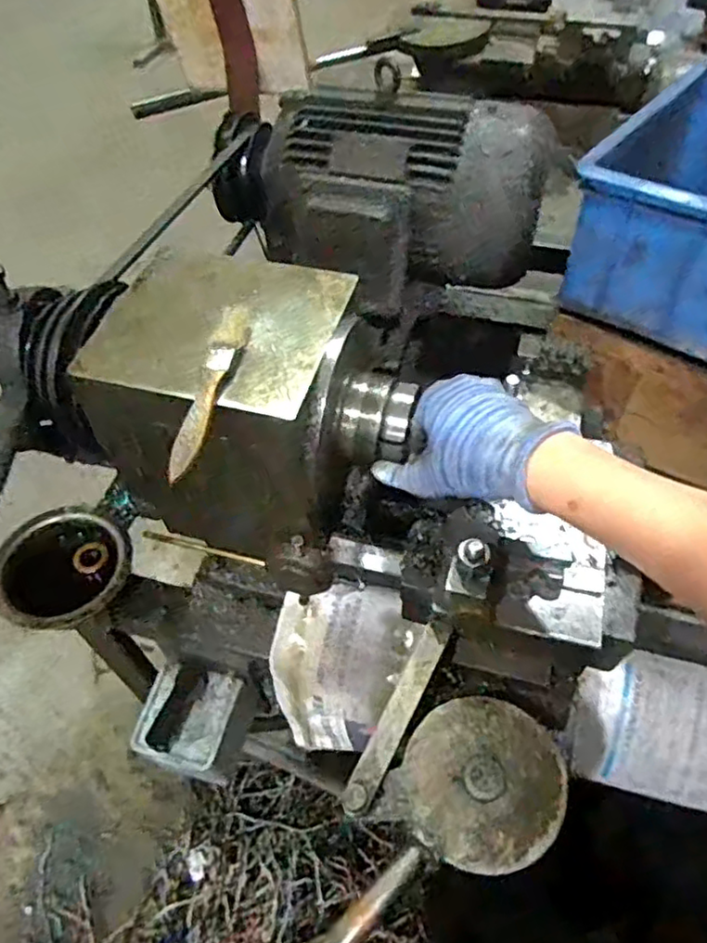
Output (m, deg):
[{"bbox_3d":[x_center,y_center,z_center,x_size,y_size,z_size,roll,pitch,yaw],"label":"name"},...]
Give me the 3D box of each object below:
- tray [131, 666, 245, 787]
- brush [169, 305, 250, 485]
[{"bbox_3d":[-0.167,0.248,0.656,0.088,0.045,0.099,7,53,7],"label":"tray"},{"bbox_3d":[-0.094,-0.058,0.436,0.022,0.011,0.151,5,53,6],"label":"brush"}]

